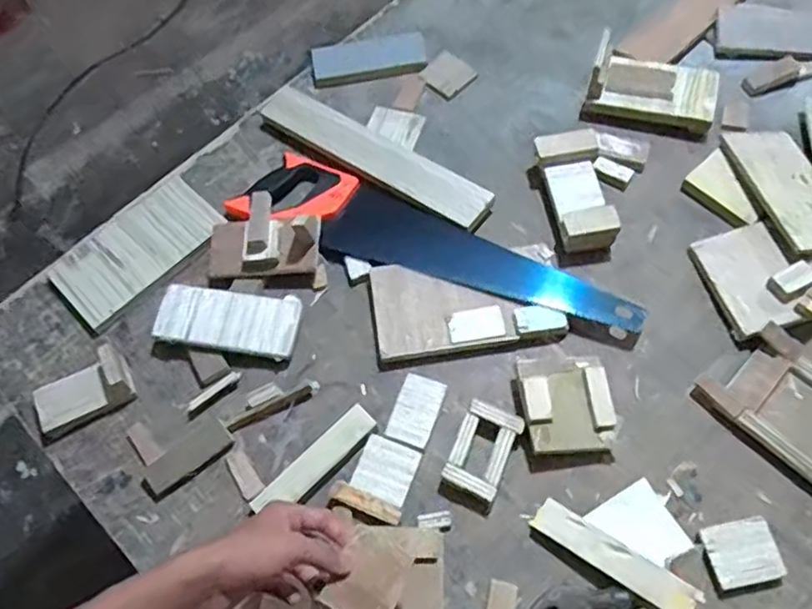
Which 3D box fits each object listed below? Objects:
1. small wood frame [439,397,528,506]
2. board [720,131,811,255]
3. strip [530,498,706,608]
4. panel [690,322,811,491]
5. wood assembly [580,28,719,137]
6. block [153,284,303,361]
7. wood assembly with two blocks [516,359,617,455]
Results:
[{"bbox_3d":[0.081,0.153,0.666,0.058,0.025,0.092,22,67,14],"label":"small wood frame"},{"bbox_3d":[0.467,-0.143,0.770,0.096,0.012,0.194,-8,56,-9],"label":"board"},{"bbox_3d":[0.198,0.243,0.604,0.158,0.011,0.034,28,79,25],"label":"strip"},{"bbox_3d":[0.416,0.114,0.664,0.115,0.027,0.179,-43,68,-16],"label":"panel"},{"bbox_3d":[0.333,-0.296,0.847,0.170,0.066,0.094,14,65,11],"label":"wood assembly"},{"bbox_3d":[-0.211,0.022,0.752,0.162,0.028,0.079,4,64,6],"label":"block"},{"bbox_3d":[0.172,0.108,0.675,0.101,0.037,0.103,-6,63,1],"label":"wood assembly with two blocks"}]

